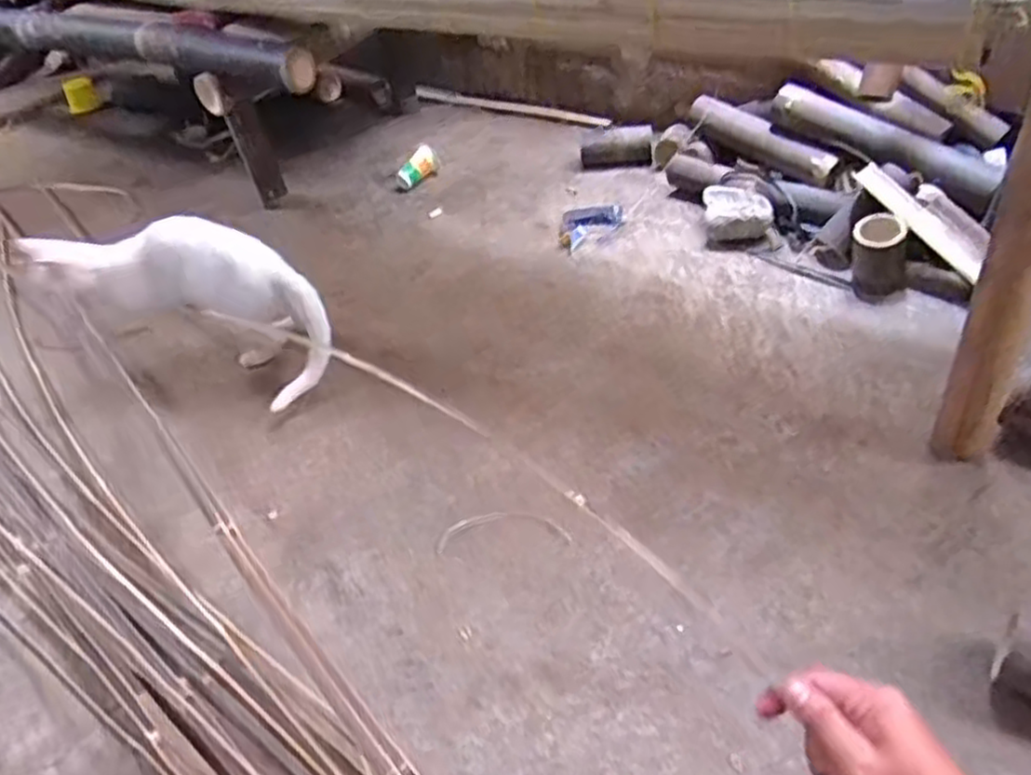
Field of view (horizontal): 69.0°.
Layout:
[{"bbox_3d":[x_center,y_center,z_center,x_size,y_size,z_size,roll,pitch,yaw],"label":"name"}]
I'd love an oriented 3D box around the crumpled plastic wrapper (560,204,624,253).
[{"bbox_3d":[0.145,-0.311,1.434,0.116,0.028,0.117,-2,43,8],"label":"crumpled plastic wrapper"}]

